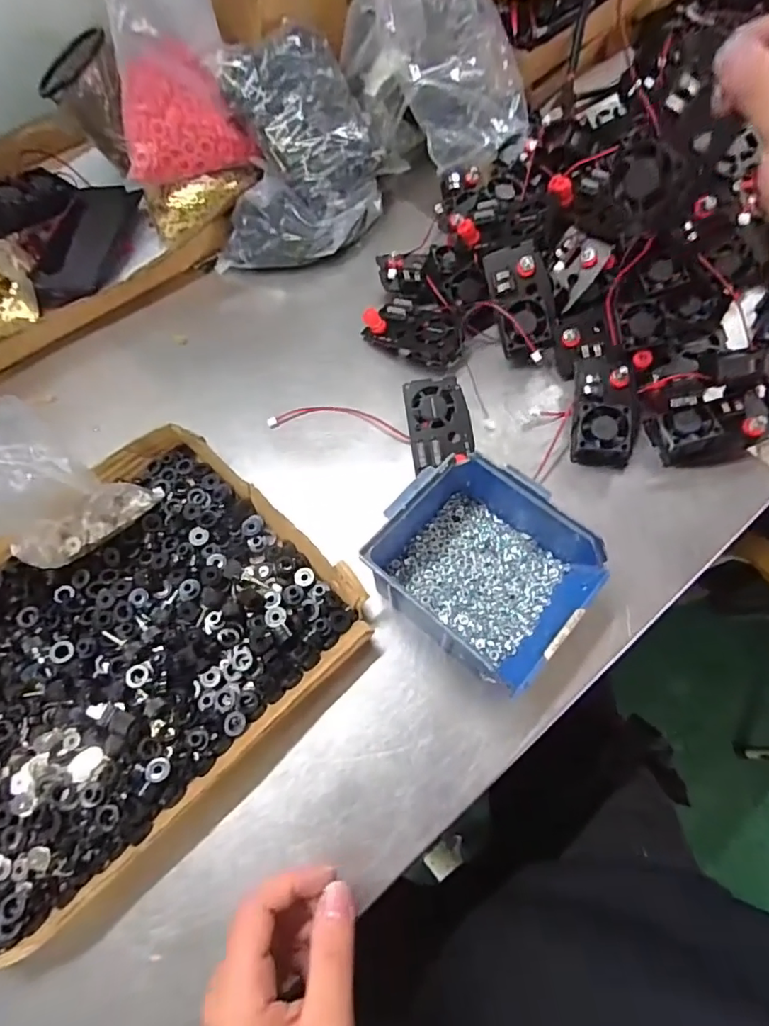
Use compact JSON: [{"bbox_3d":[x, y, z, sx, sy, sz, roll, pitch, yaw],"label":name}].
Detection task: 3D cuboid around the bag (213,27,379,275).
[{"bbox_3d":[-0.088,-0.373,0.545,0.165,0.120,0.192,-2,67,-2],"label":"bag"}]

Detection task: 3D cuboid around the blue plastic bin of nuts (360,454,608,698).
[{"bbox_3d":[0.077,0.031,0.389,0.144,0.061,0.134,40,72,14],"label":"blue plastic bin of nuts"}]

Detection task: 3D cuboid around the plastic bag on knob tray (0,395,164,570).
[{"bbox_3d":[-0.239,-0.021,0.372,0.103,0.128,0.033,-36,54,-16],"label":"plastic bag on knob tray"}]

